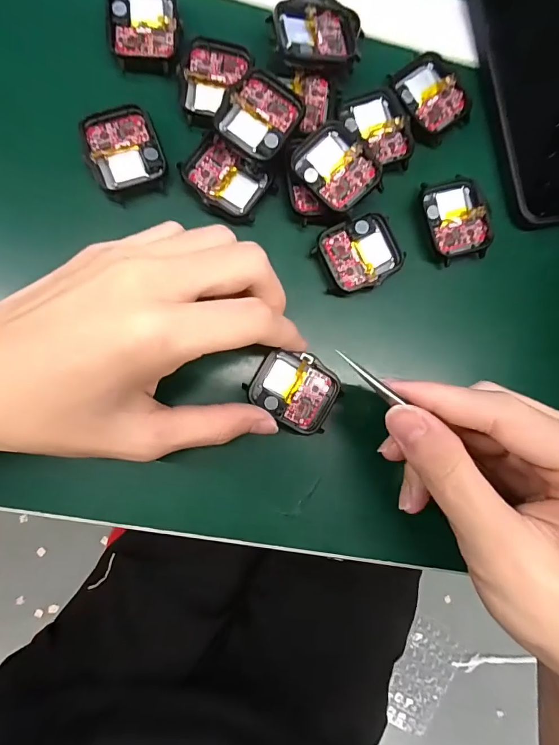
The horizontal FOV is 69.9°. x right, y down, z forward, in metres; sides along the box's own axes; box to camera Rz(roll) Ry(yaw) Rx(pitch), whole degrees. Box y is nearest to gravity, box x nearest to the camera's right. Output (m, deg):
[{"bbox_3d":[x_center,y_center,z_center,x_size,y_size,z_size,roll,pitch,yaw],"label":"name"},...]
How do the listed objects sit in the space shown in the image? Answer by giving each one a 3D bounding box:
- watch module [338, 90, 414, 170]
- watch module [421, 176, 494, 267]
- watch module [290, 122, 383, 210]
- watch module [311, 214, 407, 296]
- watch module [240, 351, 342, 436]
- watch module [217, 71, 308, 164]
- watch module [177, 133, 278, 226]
[{"bbox_3d":[0.055,-0.136,0.226,0.035,0.006,0.043,-19,88,-8],"label":"watch module"},{"bbox_3d":[0.101,-0.088,0.229,0.035,0.006,0.046,-18,88,-8],"label":"watch module"},{"bbox_3d":[0.030,-0.109,0.215,0.037,0.011,0.043,-38,91,-8],"label":"watch module"},{"bbox_3d":[0.044,-0.065,0.221,0.046,0.005,0.037,-25,89,-8],"label":"watch module"},{"bbox_3d":[0.008,0.009,0.213,0.045,0.008,0.038,29,84,-4],"label":"watch module"},{"bbox_3d":[-0.010,-0.133,0.211,0.037,0.012,0.039,28,83,-4],"label":"watch module"},{"bbox_3d":[-0.029,-0.102,0.213,0.046,0.013,0.035,26,83,-4],"label":"watch module"}]

